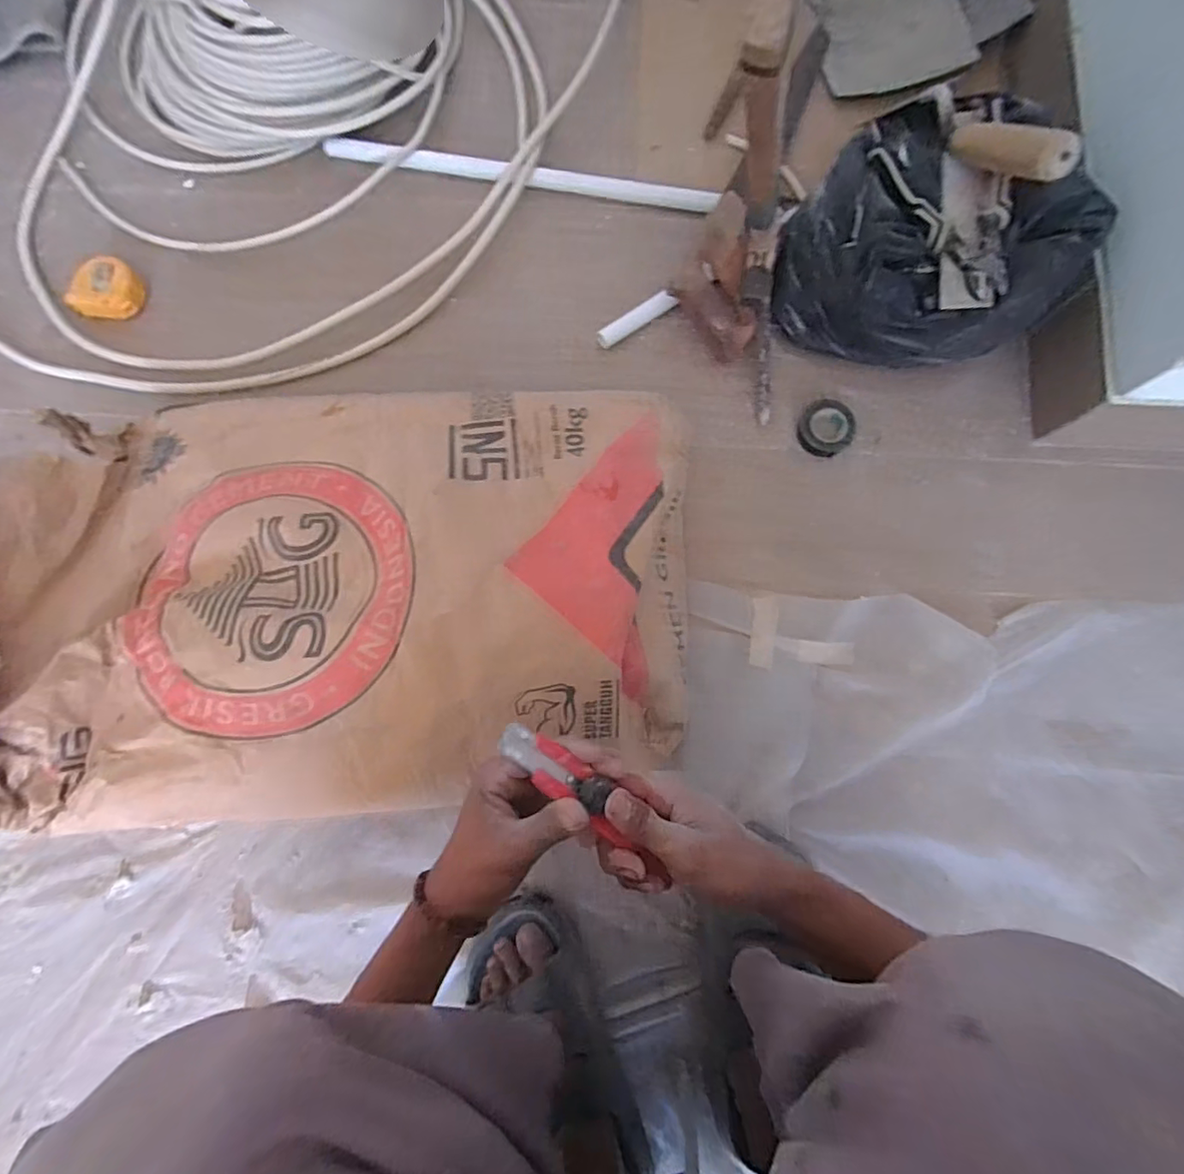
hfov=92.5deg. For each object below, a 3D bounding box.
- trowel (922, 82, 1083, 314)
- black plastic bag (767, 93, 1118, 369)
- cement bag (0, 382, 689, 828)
[{"bbox_3d":[0.341,-0.363,0.486,0.048,0.110,0.215,0,80,2],"label":"trowel"},{"bbox_3d":[0.325,-0.329,0.564,0.219,0.157,0.242,-42,82,-5],"label":"black plastic bag"},{"bbox_3d":[-0.196,-0.001,0.487,0.562,0.140,0.361,-2,80,2],"label":"cement bag"}]

